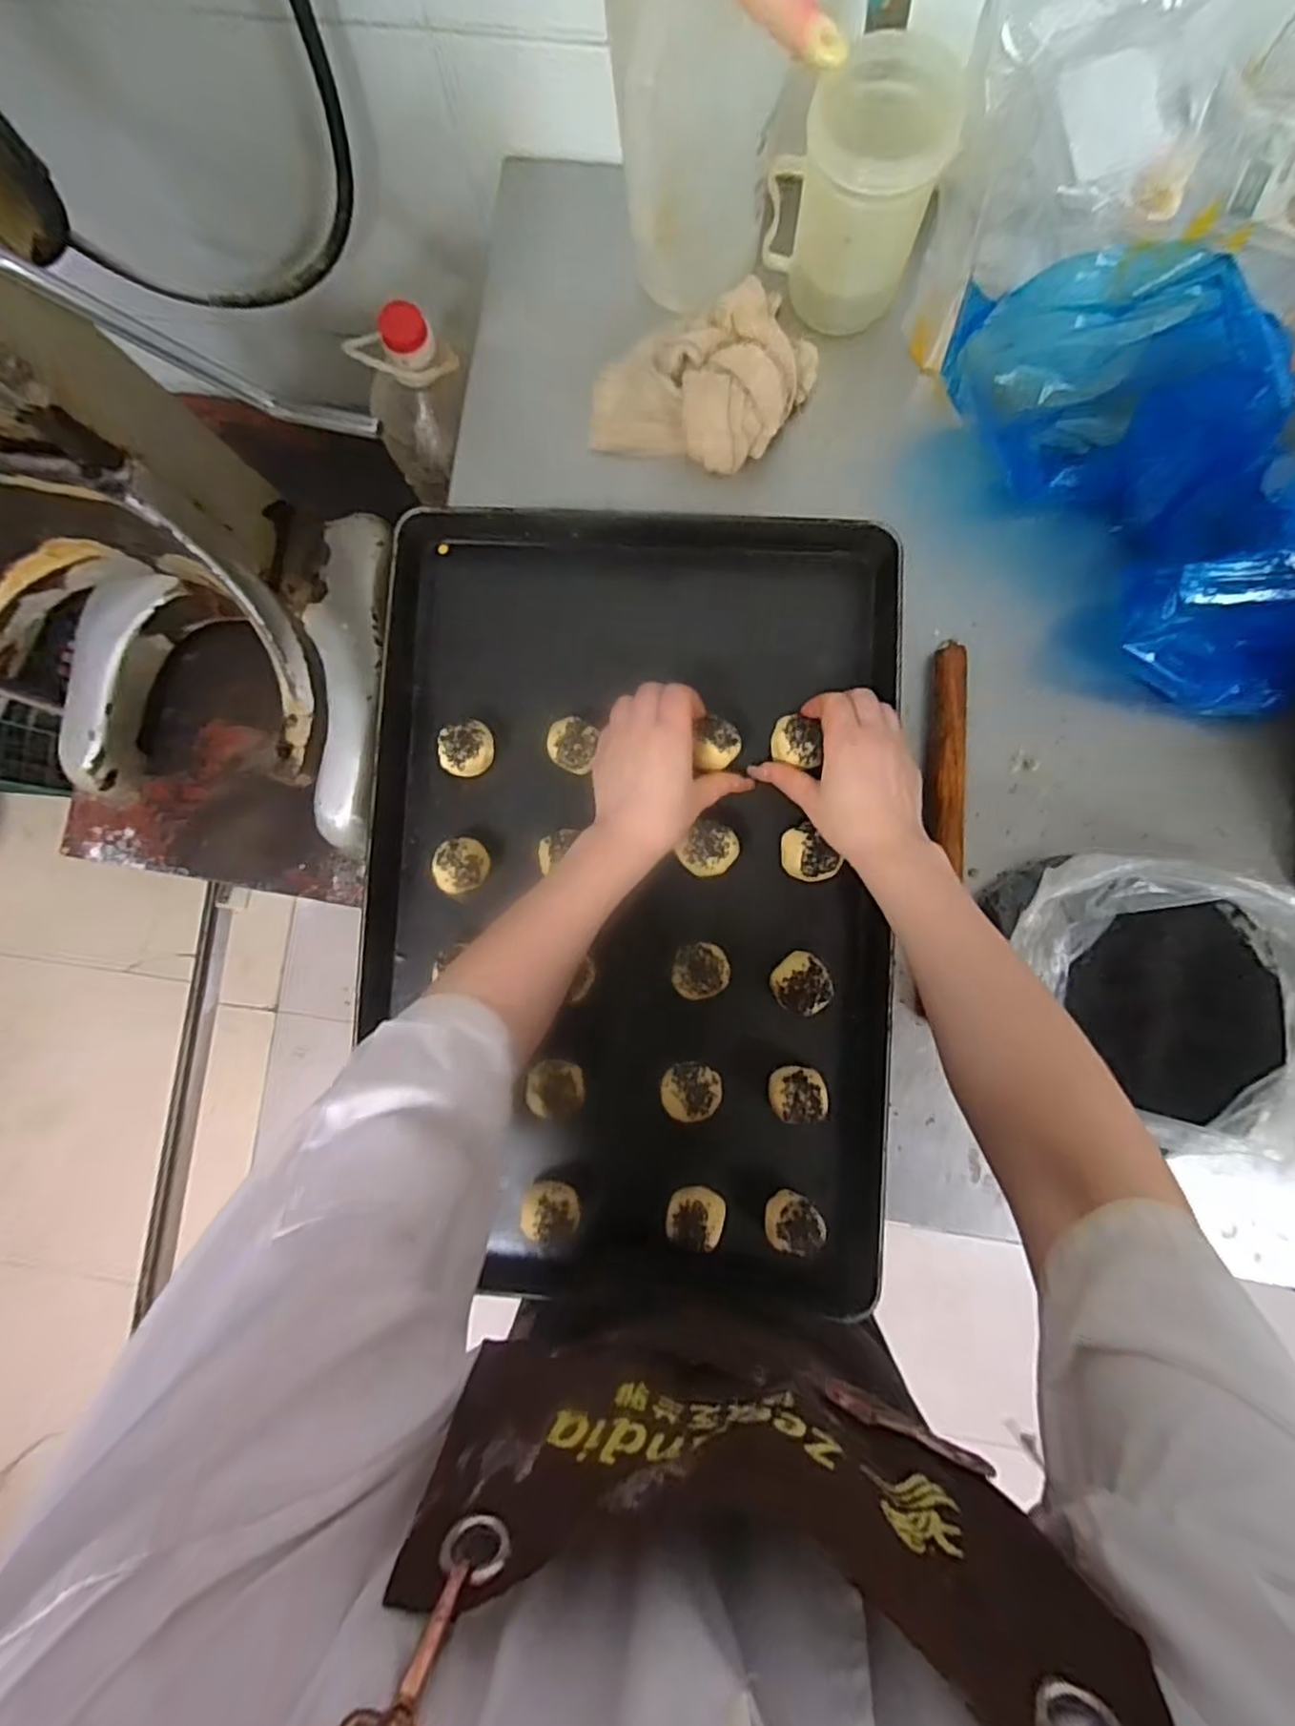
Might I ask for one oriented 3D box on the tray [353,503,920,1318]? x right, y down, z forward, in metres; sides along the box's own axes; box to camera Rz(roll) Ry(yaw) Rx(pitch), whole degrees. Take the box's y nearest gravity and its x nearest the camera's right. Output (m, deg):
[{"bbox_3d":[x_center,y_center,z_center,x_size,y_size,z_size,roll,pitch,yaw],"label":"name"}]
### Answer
[{"bbox_3d":[-0.014,0.027,0.541,0.396,0.062,0.611,2,86,2],"label":"tray"}]

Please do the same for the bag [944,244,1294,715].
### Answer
[{"bbox_3d":[0.398,-0.292,0.470,0.212,0.144,0.358,-34,86,-1],"label":"bag"}]

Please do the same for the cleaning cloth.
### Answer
[{"bbox_3d":[0.049,-0.392,0.553,0.191,0.054,0.134,-32,86,-1],"label":"cleaning cloth"}]

